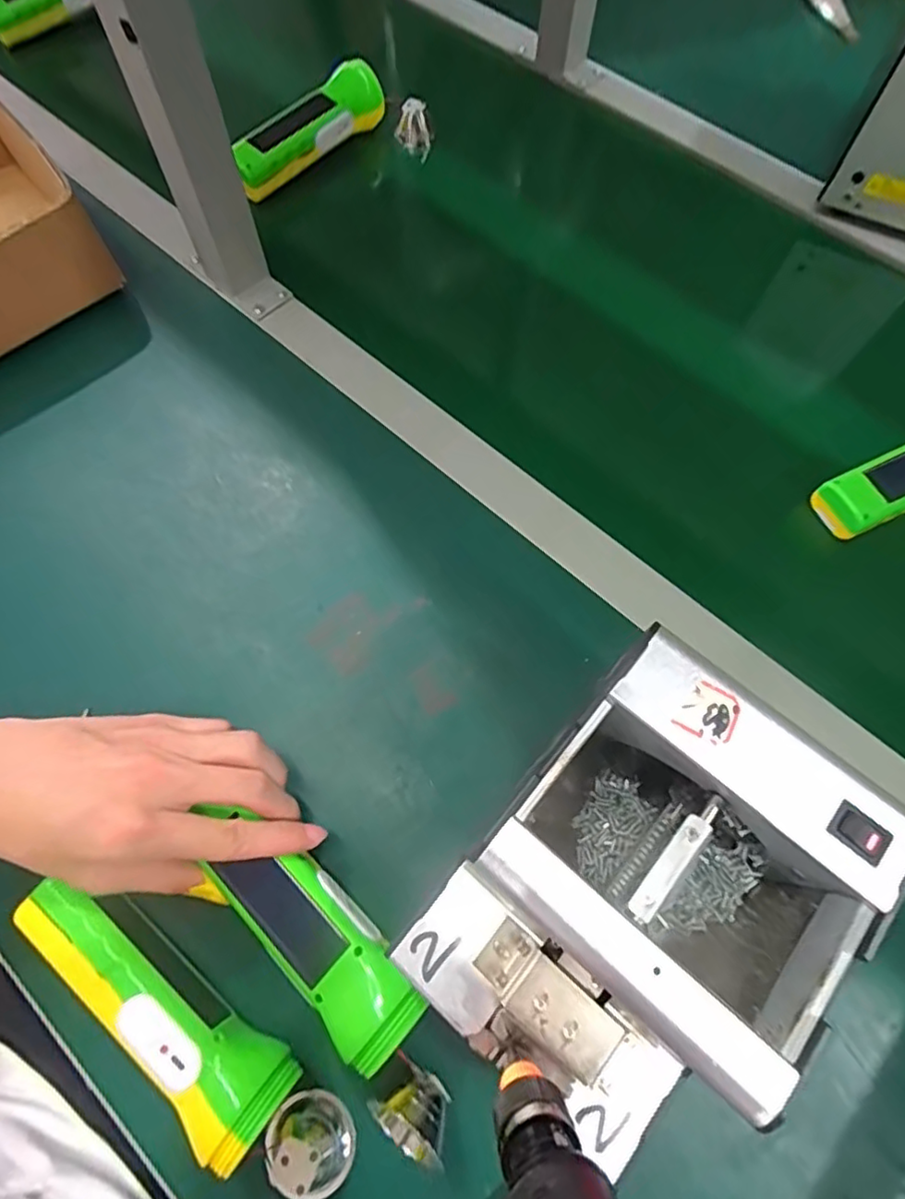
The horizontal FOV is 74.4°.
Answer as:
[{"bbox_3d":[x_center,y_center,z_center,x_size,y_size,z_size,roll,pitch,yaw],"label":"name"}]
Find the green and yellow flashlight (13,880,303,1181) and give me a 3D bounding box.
[{"bbox_3d":[-0.156,0.205,0.307,0.169,0.053,0.051,36,71,13],"label":"green and yellow flashlight"}]

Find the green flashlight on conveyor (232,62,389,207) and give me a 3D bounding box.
[{"bbox_3d":[-0.138,-0.430,0.546,0.046,0.045,0.174,38,71,13],"label":"green flashlight on conveyor"}]

